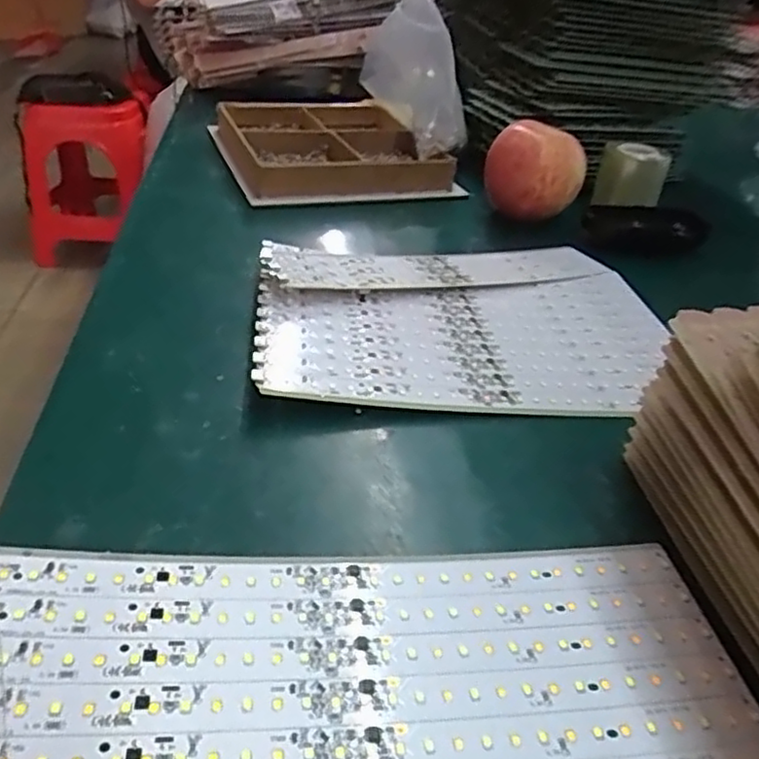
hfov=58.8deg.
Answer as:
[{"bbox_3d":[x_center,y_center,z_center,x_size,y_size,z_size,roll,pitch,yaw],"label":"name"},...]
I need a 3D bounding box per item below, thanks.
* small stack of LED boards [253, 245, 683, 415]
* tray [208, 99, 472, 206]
[{"bbox_3d":[0.060,-0.054,0.476,0.281,0.027,0.226,1,35,-8],"label":"small stack of LED boards"},{"bbox_3d":[-0.060,-0.252,0.735,0.218,0.038,0.257,-9,36,-19],"label":"tray"}]

